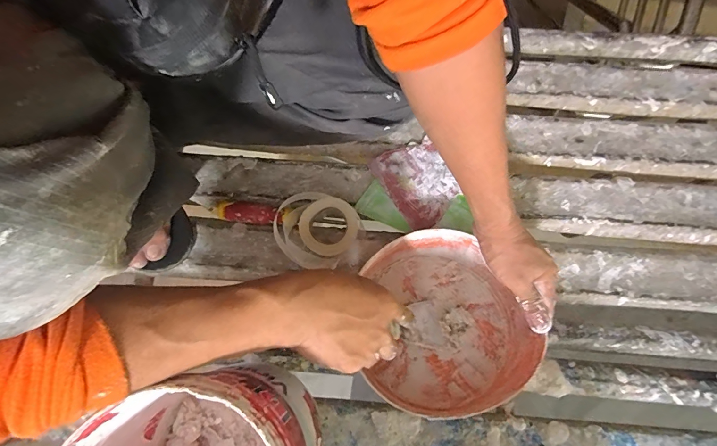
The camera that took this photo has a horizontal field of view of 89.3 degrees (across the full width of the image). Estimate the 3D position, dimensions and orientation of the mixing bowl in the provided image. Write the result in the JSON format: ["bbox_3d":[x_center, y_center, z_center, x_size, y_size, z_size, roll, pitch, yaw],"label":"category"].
[{"bbox_3d":[0.103,0.113,0.431,0.178,0.081,0.206,2,73,1],"label":"mixing bowl"}]

